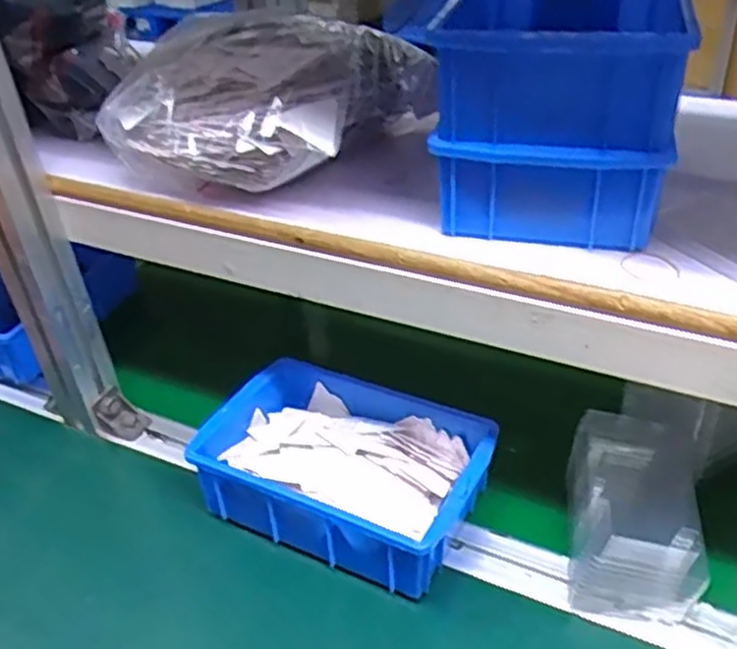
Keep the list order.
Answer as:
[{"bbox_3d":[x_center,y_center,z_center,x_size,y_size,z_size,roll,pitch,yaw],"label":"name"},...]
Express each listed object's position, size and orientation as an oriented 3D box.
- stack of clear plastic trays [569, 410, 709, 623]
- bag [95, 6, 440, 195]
[{"bbox_3d":[0.186,0.130,0.540,0.083,0.071,0.127,6,37,13],"label":"stack of clear plastic trays"},{"bbox_3d":[-0.072,-0.158,0.535,0.168,0.076,0.167,12,39,21],"label":"bag"}]

